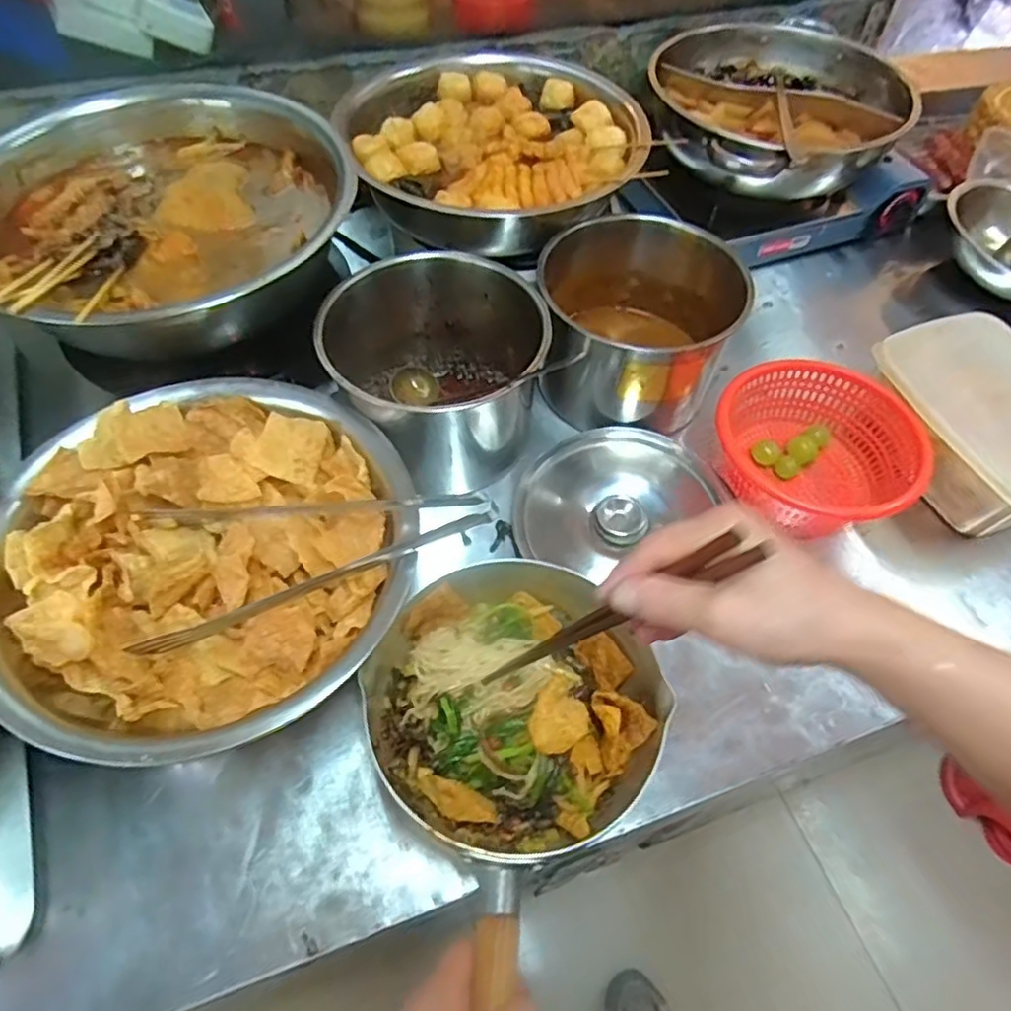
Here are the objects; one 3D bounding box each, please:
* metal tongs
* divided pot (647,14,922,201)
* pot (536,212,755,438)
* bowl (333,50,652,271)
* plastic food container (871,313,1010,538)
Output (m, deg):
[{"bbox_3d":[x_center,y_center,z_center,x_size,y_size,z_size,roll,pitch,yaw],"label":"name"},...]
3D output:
[{"bbox_3d":[-0.146,0.037,0.515,0.274,0.038,0.113,-9,69,4],"label":"metal tongs"},{"bbox_3d":[0.304,-0.464,0.782,0.295,0.092,0.272,1,57,-2],"label":"divided pot"},{"bbox_3d":[0.125,-0.181,0.670,0.184,0.161,0.172,1,57,-2],"label":"pot"},{"bbox_3d":[-0.012,-0.371,0.724,0.306,0.095,0.287,-11,59,-10],"label":"bowl"},{"bbox_3d":[0.447,-0.073,0.632,0.143,0.091,0.196,-18,60,-14],"label":"plastic food container"}]

